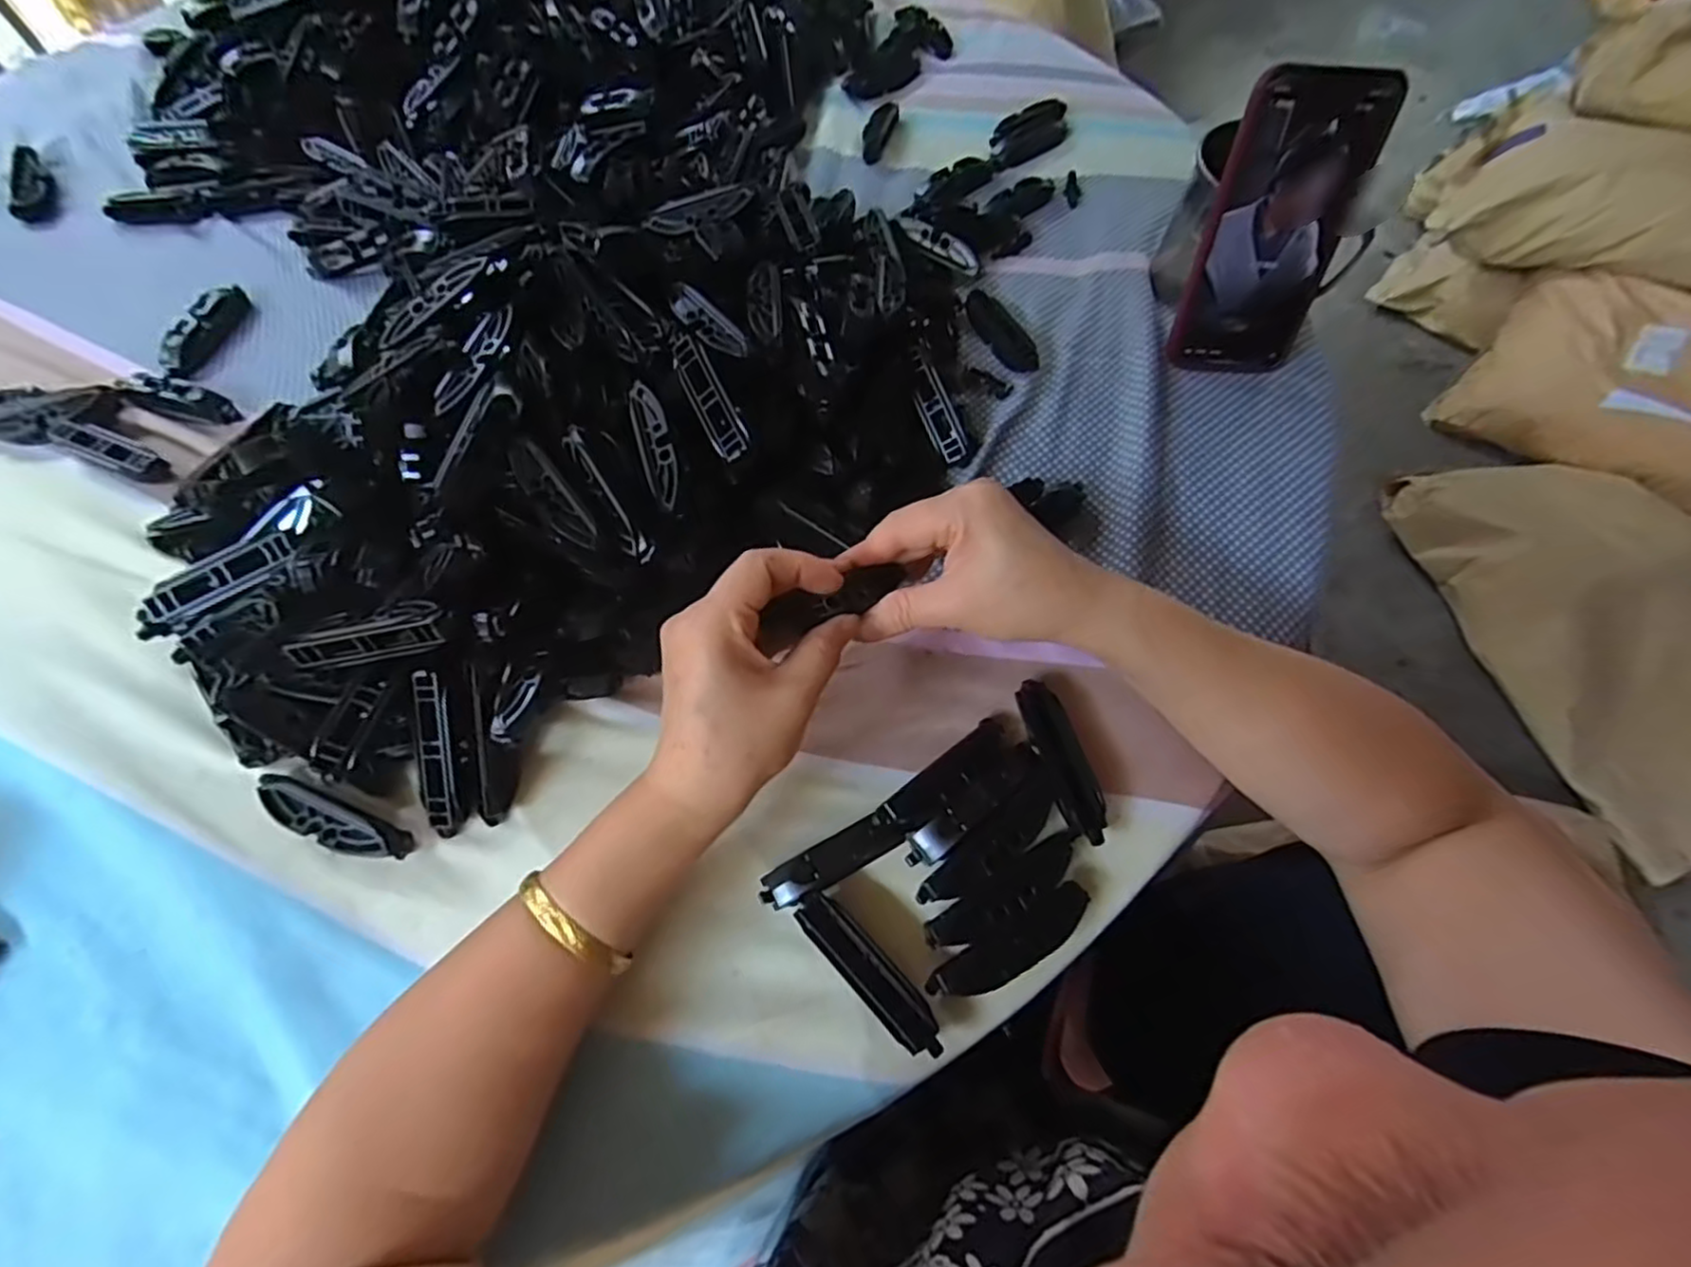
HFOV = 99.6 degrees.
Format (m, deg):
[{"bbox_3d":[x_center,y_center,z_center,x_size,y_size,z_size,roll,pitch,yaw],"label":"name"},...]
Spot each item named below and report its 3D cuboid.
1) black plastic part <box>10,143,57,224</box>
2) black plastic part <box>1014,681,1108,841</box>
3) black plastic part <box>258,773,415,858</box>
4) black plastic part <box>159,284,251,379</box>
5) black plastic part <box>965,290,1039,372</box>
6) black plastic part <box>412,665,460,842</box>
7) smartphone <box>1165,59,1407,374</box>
[{"bbox_3d":[-0.634,-0.352,0.556,0.027,0.018,0.071,-21,66,-11],"label":"black plastic part"},{"bbox_3d":[0.106,0.061,0.347,0.024,0.009,0.080,-15,65,-9],"label":"black plastic part"},{"bbox_3d":[-0.239,0.086,0.331,0.079,0.012,0.020,19,65,8],"label":"black plastic part"},{"bbox_3d":[-0.436,-0.209,0.484,0.020,0.017,0.085,10,64,4],"label":"black plastic part"},{"bbox_3d":[0.106,-0.203,0.481,0.018,0.018,0.075,-25,67,-13],"label":"black plastic part"},{"bbox_3d":[-0.189,0.056,0.332,0.016,0.008,0.077,-3,97,-3],"label":"black plastic part"},{"bbox_3d":[0.255,-0.237,0.423,0.076,0.158,0.014,7,43,4],"label":"smartphone"}]

